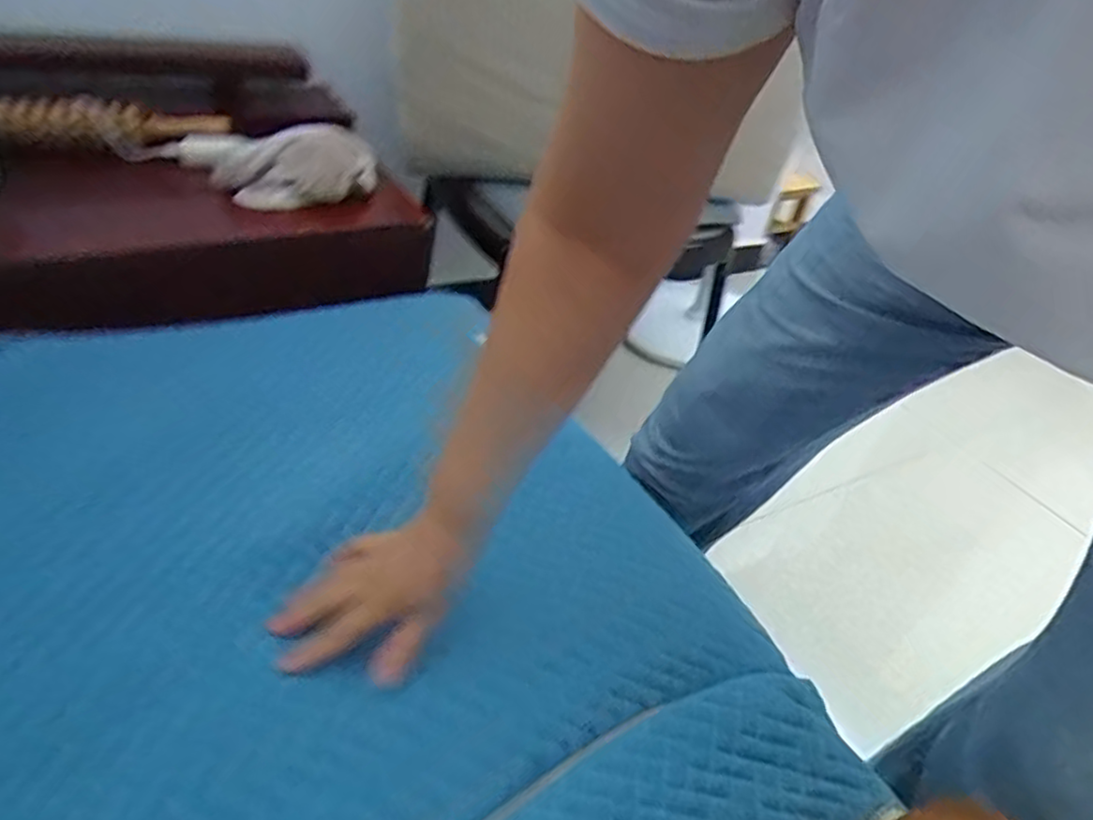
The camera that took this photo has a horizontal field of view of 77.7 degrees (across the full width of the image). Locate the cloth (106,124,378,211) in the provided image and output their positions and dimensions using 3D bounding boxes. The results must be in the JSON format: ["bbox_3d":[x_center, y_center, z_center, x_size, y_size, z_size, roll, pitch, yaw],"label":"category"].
[{"bbox_3d":[-0.418,-0.357,0.945,0.366,0.077,0.164,19,39,12],"label":"cloth"}]

